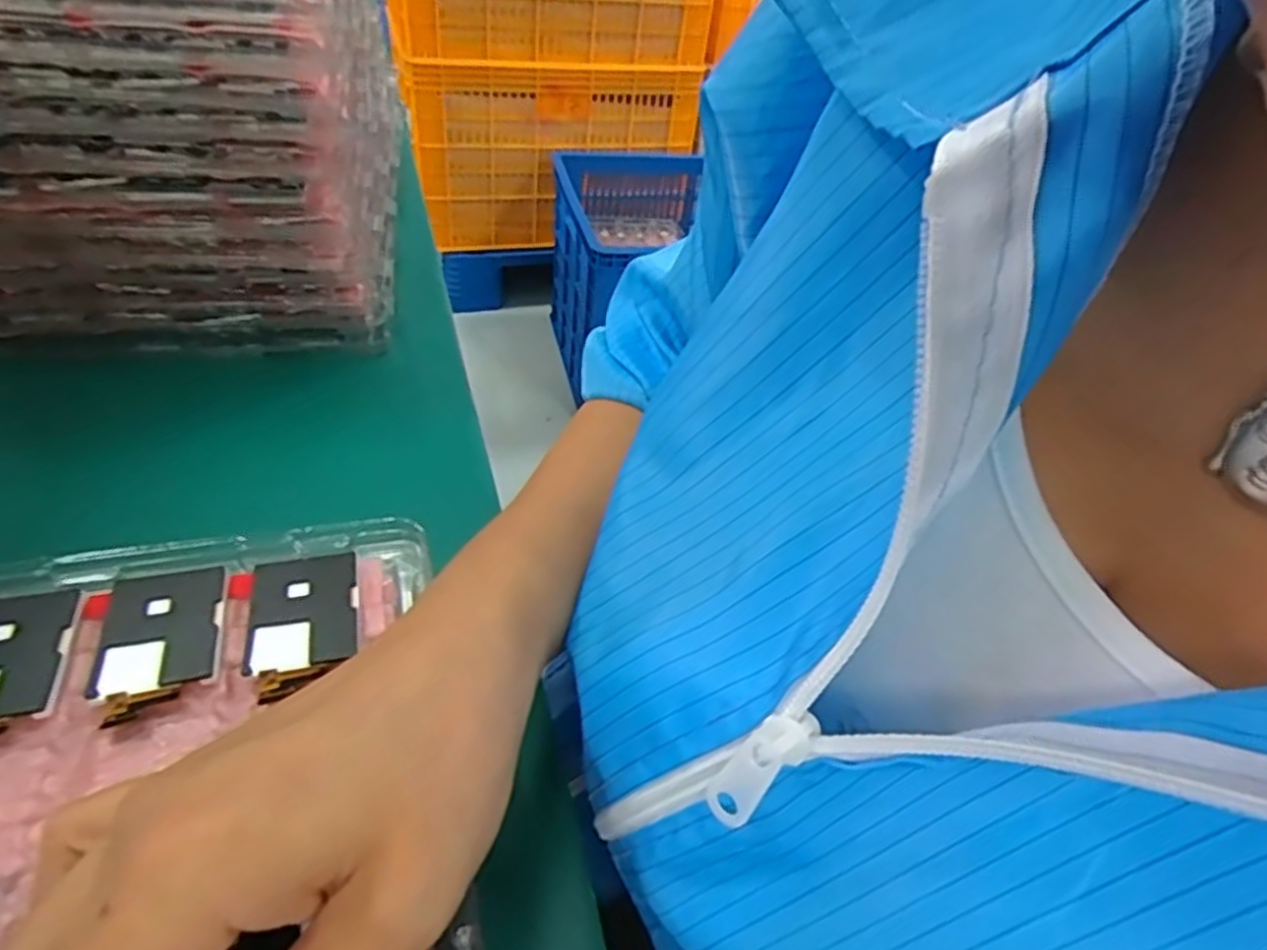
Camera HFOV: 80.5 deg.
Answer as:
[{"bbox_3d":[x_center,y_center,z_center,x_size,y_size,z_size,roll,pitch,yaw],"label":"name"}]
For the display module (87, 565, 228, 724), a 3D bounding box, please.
[{"bbox_3d":[-0.153,0.053,0.243,0.033,0.004,0.052,-3,45,-20],"label":"display module"}]

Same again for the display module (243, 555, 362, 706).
[{"bbox_3d":[-0.113,0.051,0.256,0.035,0.008,0.053,-6,42,-15],"label":"display module"}]

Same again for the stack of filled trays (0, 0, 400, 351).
[{"bbox_3d":[-0.293,-0.225,0.439,0.258,0.182,0.271,-7,43,-16],"label":"stack of filled trays"}]

